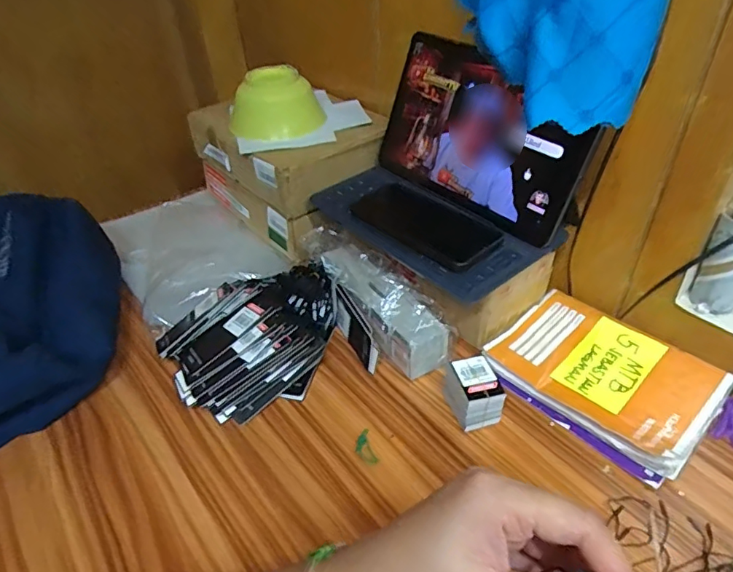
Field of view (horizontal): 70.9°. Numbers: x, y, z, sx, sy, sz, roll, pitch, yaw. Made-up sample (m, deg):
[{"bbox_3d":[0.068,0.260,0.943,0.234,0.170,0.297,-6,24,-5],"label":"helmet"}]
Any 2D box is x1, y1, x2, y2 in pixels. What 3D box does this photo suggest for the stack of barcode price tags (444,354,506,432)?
[{"bbox_3d":[0.105,0.106,0.510,0.043,0.049,0.053,-13,41,-14],"label":"stack of barcode price tags"}]

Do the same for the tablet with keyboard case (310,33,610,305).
[{"bbox_3d":[0.081,-0.135,0.575,0.176,0.168,0.270,-26,45,-27],"label":"tablet with keyboard case"}]

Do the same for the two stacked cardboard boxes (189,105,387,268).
[{"bbox_3d":[-0.113,-0.176,0.775,0.192,0.150,0.278,-30,47,-31],"label":"two stacked cardboard boxes"}]

